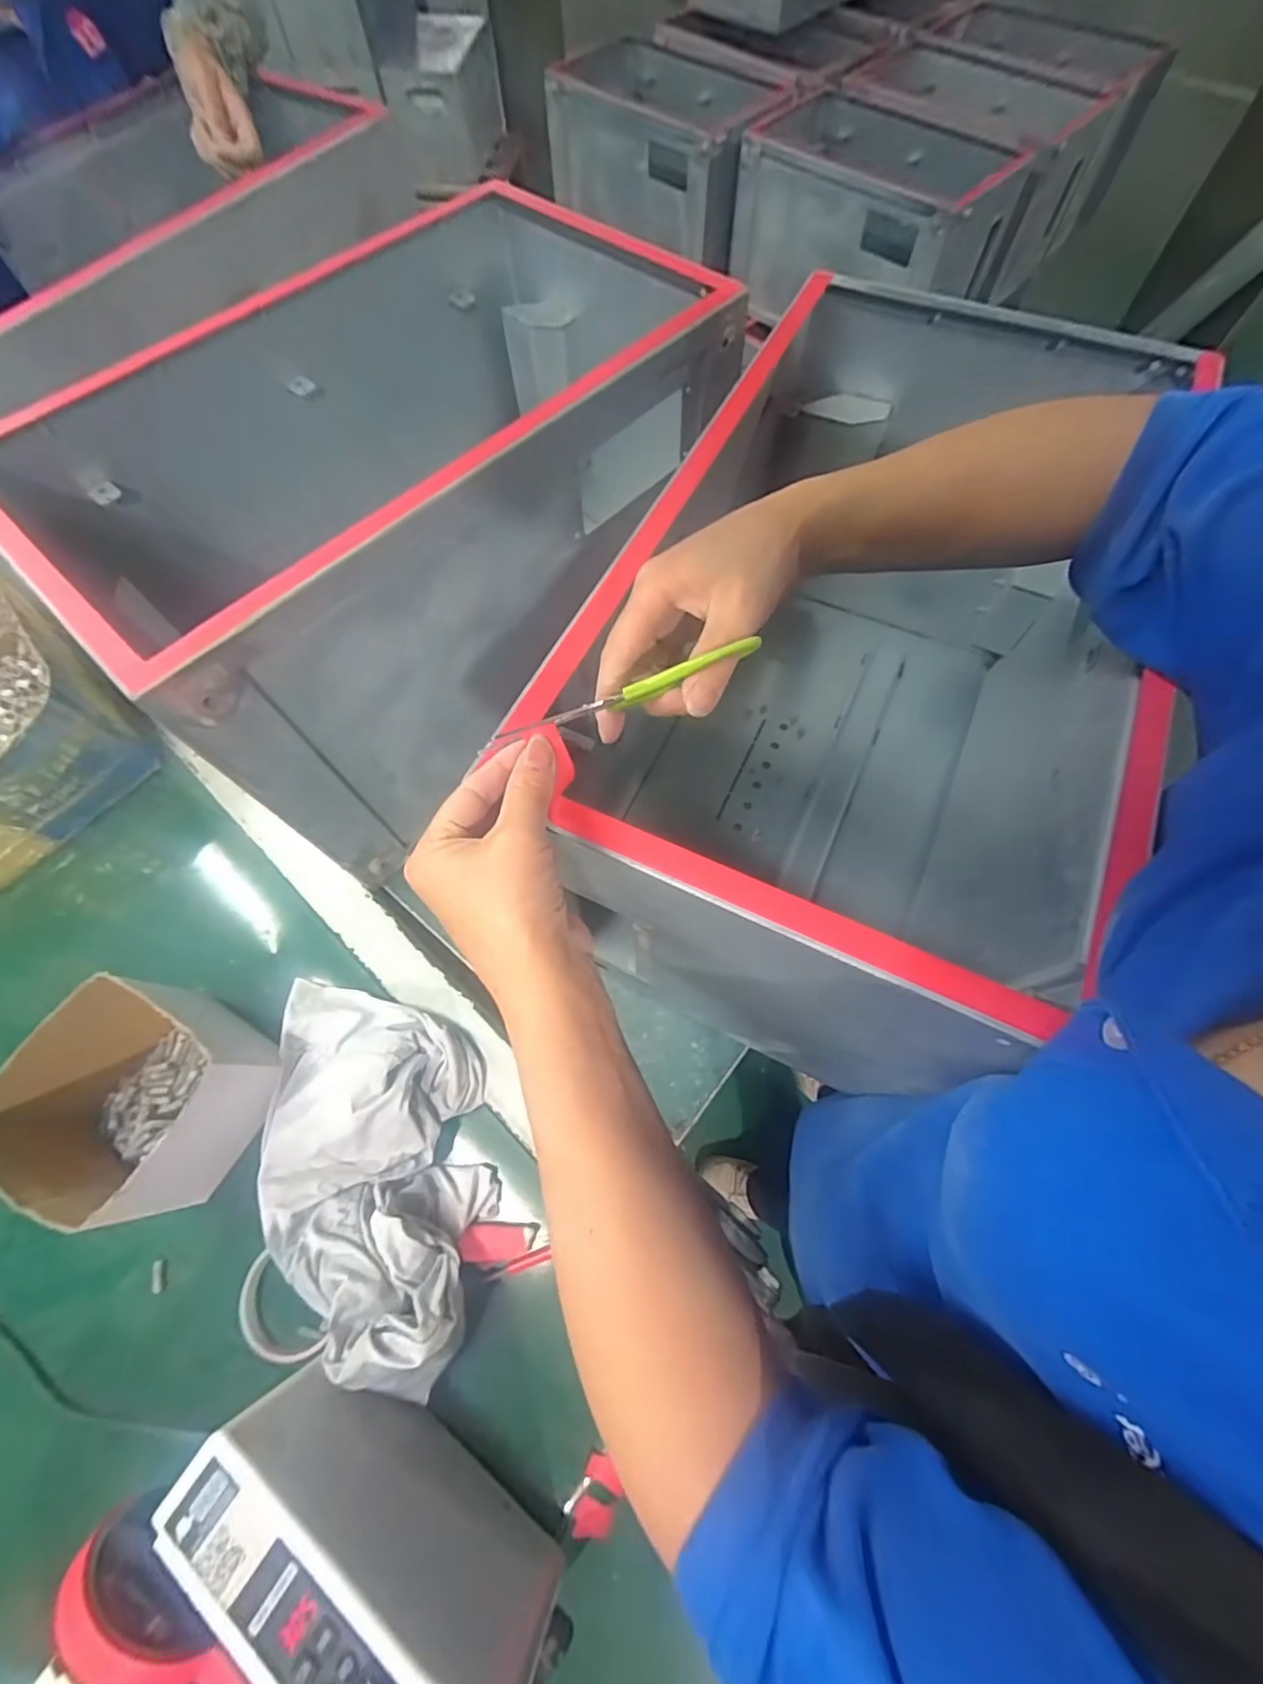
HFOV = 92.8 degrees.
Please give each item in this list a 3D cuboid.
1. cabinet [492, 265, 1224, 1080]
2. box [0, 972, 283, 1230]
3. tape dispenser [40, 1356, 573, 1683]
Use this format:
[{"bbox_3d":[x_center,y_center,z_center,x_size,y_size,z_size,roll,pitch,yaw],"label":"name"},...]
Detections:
[{"bbox_3d":[0.172,-0.126,0.503,0.315,0.329,0.528,25,70,12],"label":"cabinet"},{"bbox_3d":[-0.378,0.206,0.475,0.148,0.113,0.141,30,71,14],"label":"box"},{"bbox_3d":[-0.170,0.444,0.343,0.235,0.142,0.153,36,72,16],"label":"tape dispenser"}]

